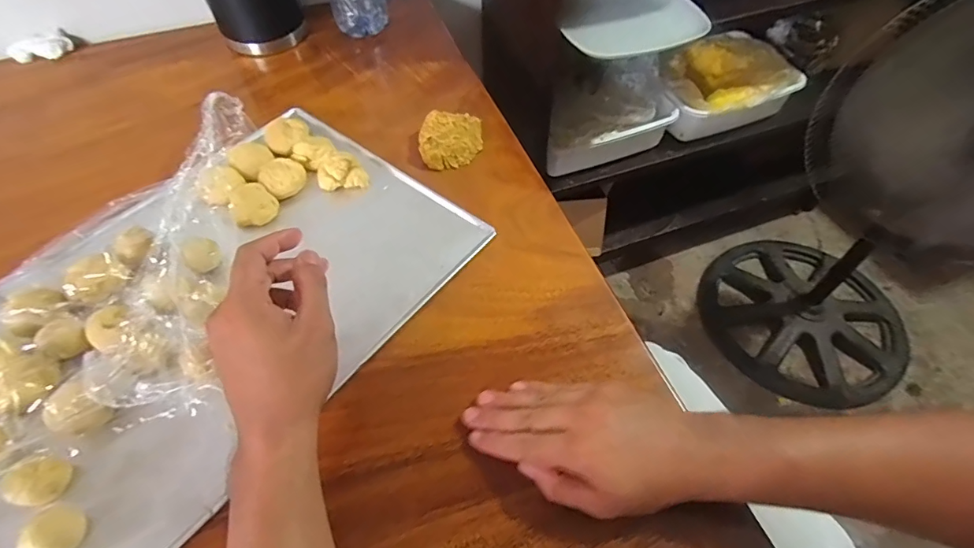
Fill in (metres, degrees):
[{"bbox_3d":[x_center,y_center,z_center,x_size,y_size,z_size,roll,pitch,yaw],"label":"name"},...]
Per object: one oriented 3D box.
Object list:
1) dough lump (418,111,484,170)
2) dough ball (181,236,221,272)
[{"bbox_3d":[-0.042,-0.158,0.544,0.073,0.032,0.066,-4,56,-2],"label":"dough lump"},{"bbox_3d":[-0.271,-0.019,0.439,0.030,0.024,0.025,-39,63,-23],"label":"dough ball"}]

